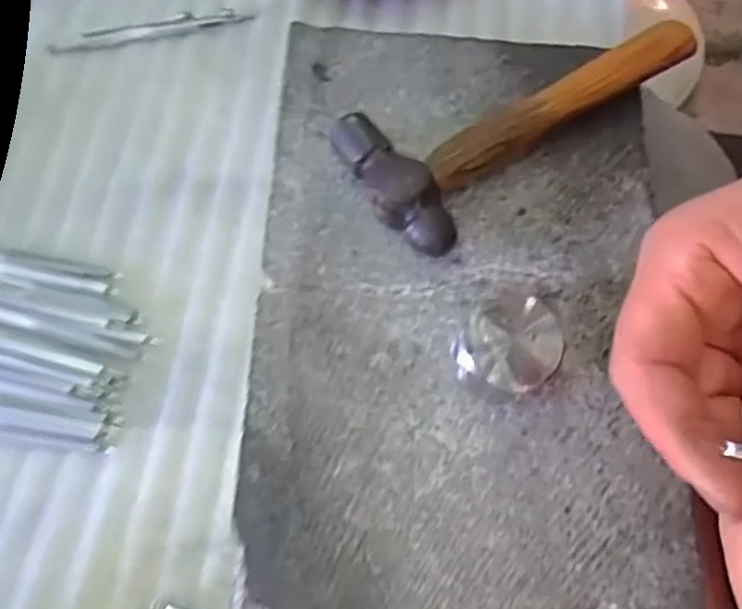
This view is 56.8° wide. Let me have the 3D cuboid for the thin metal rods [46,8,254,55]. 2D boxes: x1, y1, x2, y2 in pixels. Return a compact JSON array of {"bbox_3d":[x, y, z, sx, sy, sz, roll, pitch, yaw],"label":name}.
[{"bbox_3d":[-0.119,-0.148,0.368,0.105,0.004,0.012,-13,69,-5],"label":"thin metal rods"}]

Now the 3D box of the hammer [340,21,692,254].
[{"bbox_3d":[0.057,-0.084,0.274,0.150,0.022,0.063,-40,73,-15],"label":"hammer"}]

